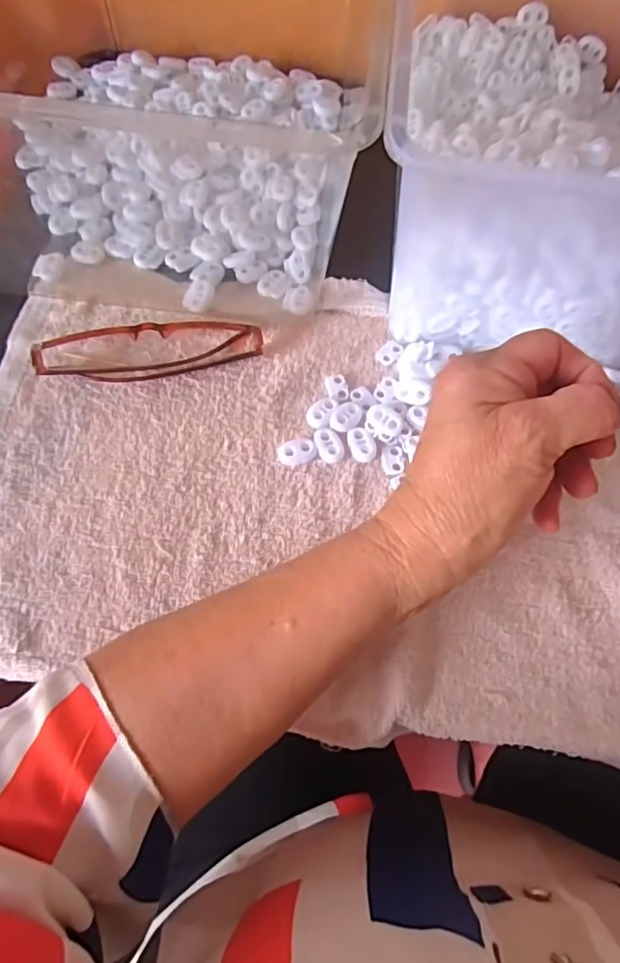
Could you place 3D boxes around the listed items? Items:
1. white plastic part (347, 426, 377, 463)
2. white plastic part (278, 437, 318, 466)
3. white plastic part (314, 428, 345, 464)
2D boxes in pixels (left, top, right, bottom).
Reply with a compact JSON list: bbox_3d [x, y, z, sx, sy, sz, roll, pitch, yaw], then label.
[{"bbox_3d":[0.031,-0.022,0.341,0.015,0.004,0.021,-17,68,-9],"label":"white plastic part"},{"bbox_3d":[-0.008,-0.018,0.339,0.022,0.006,0.015,-20,69,-10],"label":"white plastic part"},{"bbox_3d":[0.011,-0.022,0.340,0.015,0.004,0.022,-21,69,-11],"label":"white plastic part"}]

